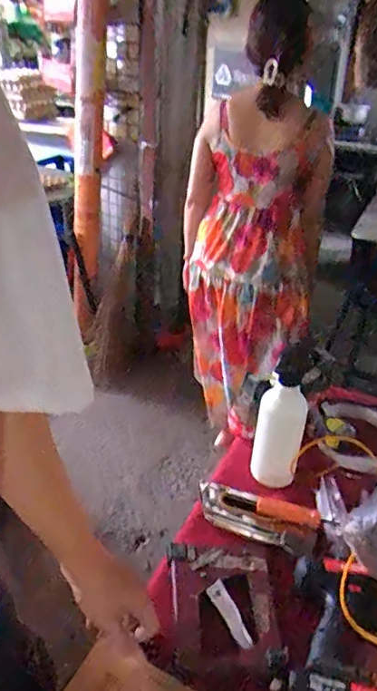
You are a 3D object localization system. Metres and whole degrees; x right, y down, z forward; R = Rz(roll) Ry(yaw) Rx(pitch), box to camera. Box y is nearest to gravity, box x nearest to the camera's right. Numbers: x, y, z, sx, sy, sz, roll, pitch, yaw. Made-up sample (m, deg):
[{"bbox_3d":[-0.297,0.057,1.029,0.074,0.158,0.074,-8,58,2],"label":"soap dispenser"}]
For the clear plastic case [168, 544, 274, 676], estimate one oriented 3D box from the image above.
[{"bbox_3d":[0.040,0.305,0.614,0.117,0.017,0.161,-1,31,-6],"label":"clear plastic case"}]

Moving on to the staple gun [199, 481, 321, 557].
[{"bbox_3d":[0.095,0.237,0.715,0.165,0.032,0.067,19,34,25],"label":"staple gun"}]

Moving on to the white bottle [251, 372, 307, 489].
[{"bbox_3d":[0.135,0.140,0.775,0.066,0.182,0.052,5,31,4],"label":"white bottle"}]

